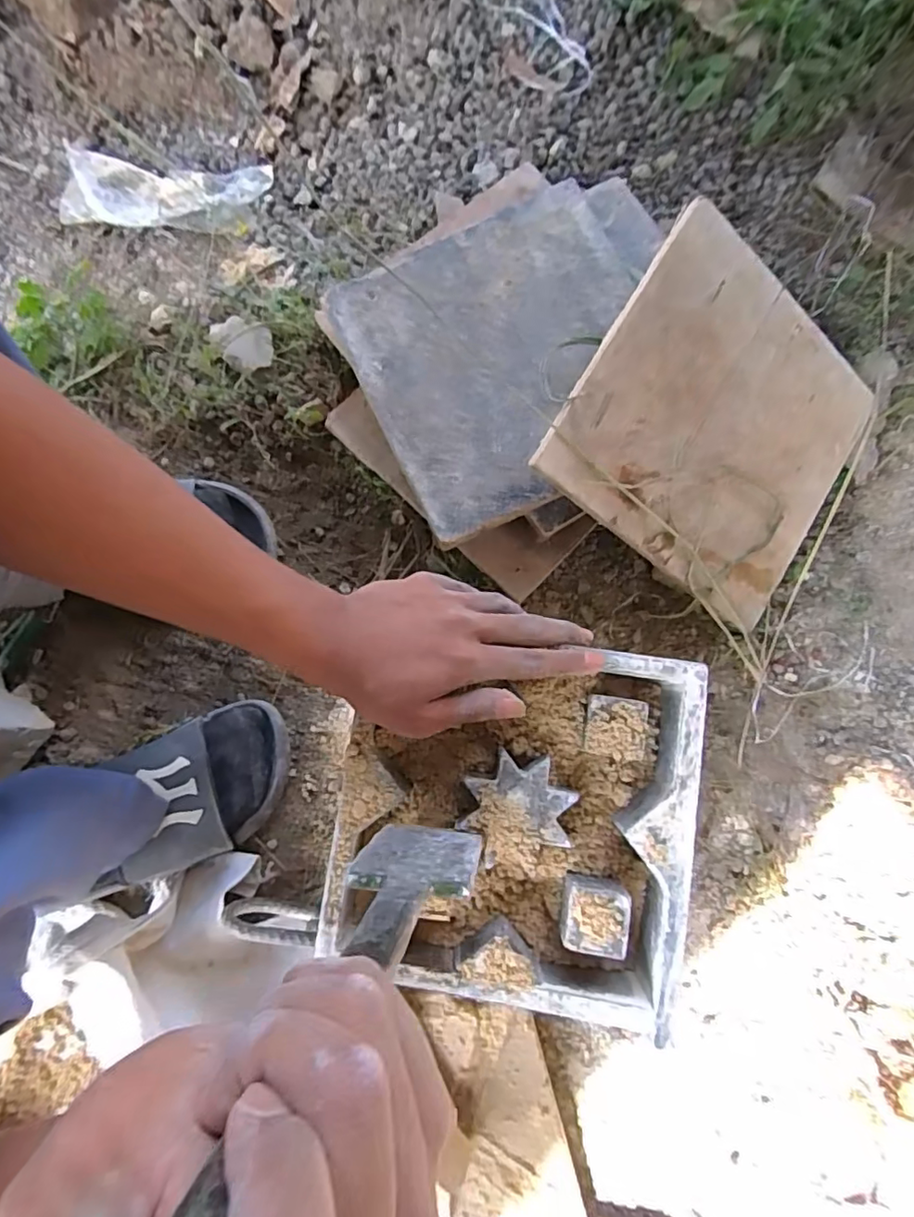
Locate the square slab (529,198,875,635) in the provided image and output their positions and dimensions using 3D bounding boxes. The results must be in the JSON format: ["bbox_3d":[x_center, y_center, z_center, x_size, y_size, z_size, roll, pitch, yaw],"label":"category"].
[{"bbox_3d":[0.216,-0.144,0.463,0.247,0.009,0.239,33,87,-20],"label":"square slab"}]

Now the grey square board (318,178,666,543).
[{"bbox_3d":[0.063,-0.228,0.489,0.295,0.023,0.252,-27,81,-3],"label":"grey square board"}]

